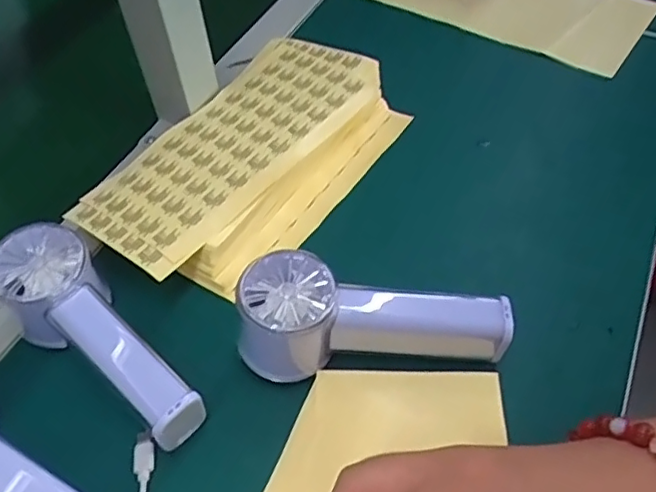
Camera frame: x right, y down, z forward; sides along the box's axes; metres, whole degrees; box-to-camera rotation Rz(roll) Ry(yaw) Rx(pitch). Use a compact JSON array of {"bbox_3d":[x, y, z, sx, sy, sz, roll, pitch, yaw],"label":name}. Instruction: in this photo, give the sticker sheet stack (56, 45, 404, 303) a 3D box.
[{"bbox_3d":[-0.056,-0.067,0.466,0.140,0.045,0.251,31,59,26],"label":"sticker sheet stack"}]

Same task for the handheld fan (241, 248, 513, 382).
[{"bbox_3d":[0.025,0.038,0.354,0.148,0.058,0.047,-4,50,1],"label":"handheld fan"}]

